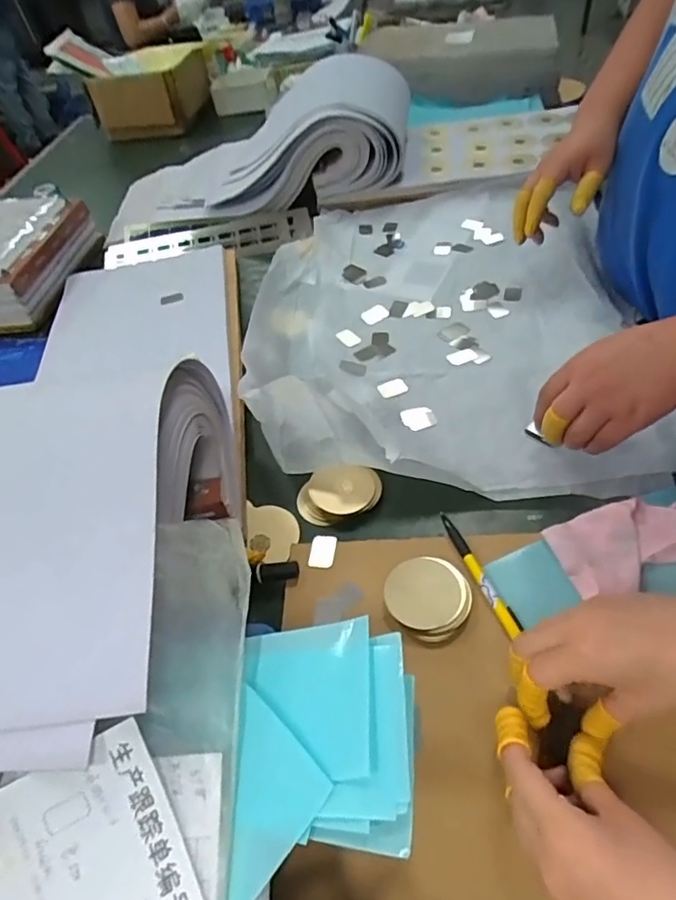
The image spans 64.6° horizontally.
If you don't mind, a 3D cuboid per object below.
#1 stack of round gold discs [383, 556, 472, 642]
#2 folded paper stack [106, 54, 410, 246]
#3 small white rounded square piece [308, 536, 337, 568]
[{"bbox_3d":[0.073,0.120,0.438,0.065,0.019,0.063,30,59,26],"label":"stack of round gold discs"},{"bbox_3d":[-0.135,-0.535,0.935,0.525,0.144,0.285,-4,49,3],"label":"folded paper stack"},{"bbox_3d":[-0.014,0.091,0.483,0.023,0.004,0.032,5,51,9],"label":"small white rounded square piece"}]

